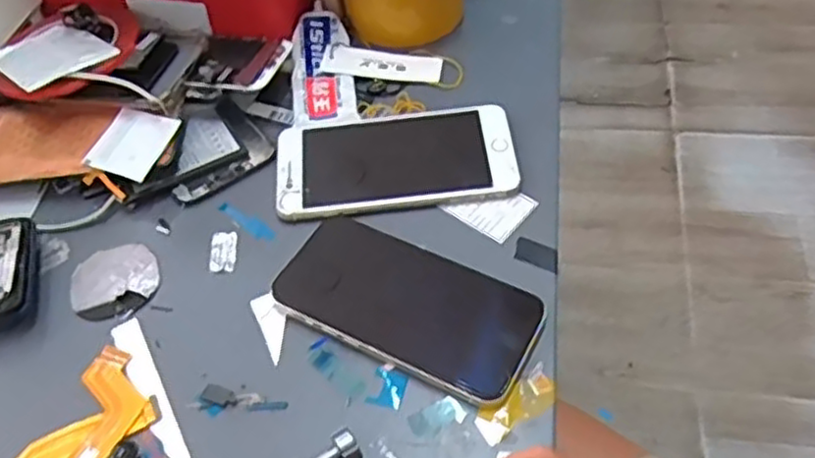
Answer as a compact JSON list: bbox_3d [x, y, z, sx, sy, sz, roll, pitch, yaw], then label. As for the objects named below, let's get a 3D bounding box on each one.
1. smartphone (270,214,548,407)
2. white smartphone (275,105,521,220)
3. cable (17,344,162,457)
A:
[{"bbox_3d":[0.000,0.039,0.397,0.141,0.009,0.072,22,56,22],"label":"smartphone"},{"bbox_3d":[-0.009,-0.048,0.466,0.152,0.011,0.080,-7,50,0],"label":"white smartphone"},{"bbox_3d":[-0.173,0.110,0.361,0.051,0.006,0.106,23,56,23],"label":"cable"}]

